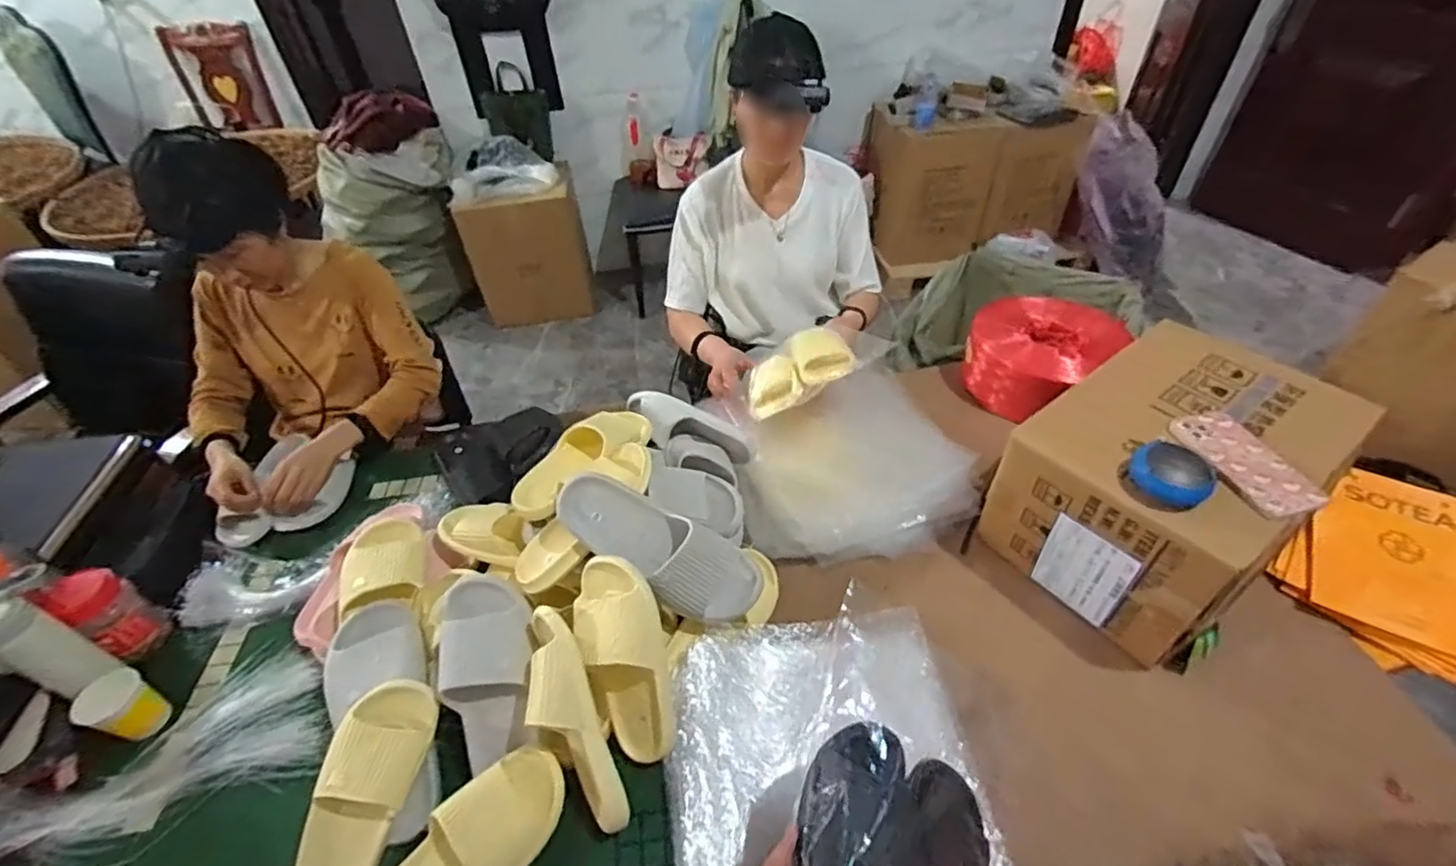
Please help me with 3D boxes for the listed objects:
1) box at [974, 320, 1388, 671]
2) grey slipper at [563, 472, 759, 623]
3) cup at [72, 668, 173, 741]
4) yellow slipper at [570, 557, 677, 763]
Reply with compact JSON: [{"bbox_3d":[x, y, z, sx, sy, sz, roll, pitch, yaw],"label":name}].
[{"bbox_3d":[0.609,0.069,0.870,0.355,0.234,0.288,-29,50,-24],"label":"box"},{"bbox_3d":[-0.091,0.154,0.808,0.295,0.080,0.115,32,89,-7],"label":"grey slipper"},{"bbox_3d":[-0.802,0.365,0.822,0.062,0.091,0.067,-2,45,2],"label":"cup"},{"bbox_3d":[-0.126,0.279,0.757,0.100,0.084,0.247,-12,89,-9],"label":"yellow slipper"}]

